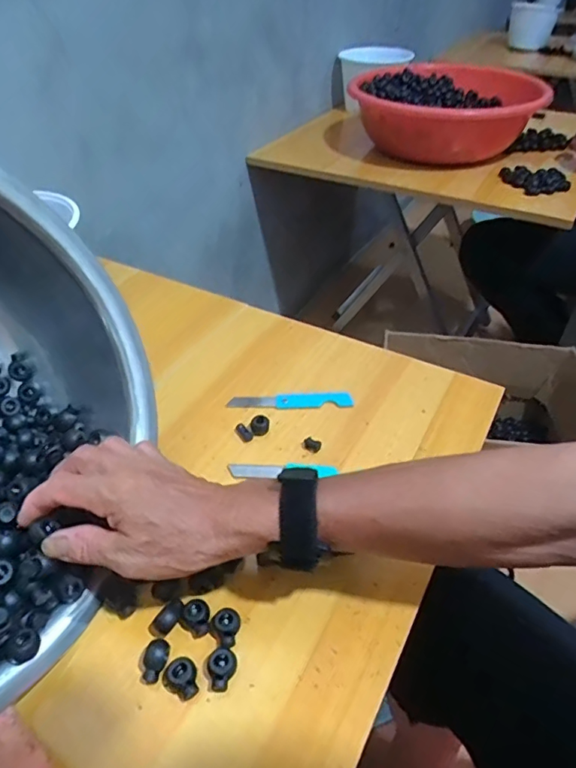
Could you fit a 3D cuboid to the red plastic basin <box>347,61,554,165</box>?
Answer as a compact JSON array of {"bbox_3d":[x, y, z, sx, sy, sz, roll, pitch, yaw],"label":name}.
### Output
[{"bbox_3d":[0.311,-0.534,1.002,0.334,0.134,0.363,0,43,0],"label":"red plastic basin"}]

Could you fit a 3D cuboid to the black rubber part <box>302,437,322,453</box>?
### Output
[{"bbox_3d":[0.021,0.053,0.438,0.016,0.007,0.009,18,46,22],"label":"black rubber part"}]

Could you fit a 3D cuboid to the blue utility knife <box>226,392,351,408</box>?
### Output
[{"bbox_3d":[0.003,0.015,0.483,0.117,0.005,0.017,-1,42,3],"label":"blue utility knife"}]

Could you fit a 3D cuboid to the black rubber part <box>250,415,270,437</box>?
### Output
[{"bbox_3d":[-0.025,0.037,0.454,0.017,0.012,0.014,-7,42,-4],"label":"black rubber part"}]

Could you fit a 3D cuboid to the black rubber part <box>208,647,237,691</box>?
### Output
[{"bbox_3d":[-0.039,0.172,0.303,0.016,0.011,0.021,-7,42,-5],"label":"black rubber part"}]

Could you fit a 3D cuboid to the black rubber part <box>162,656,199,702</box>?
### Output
[{"bbox_3d":[-0.063,0.175,0.300,0.023,0.008,0.019,30,52,32],"label":"black rubber part"}]

